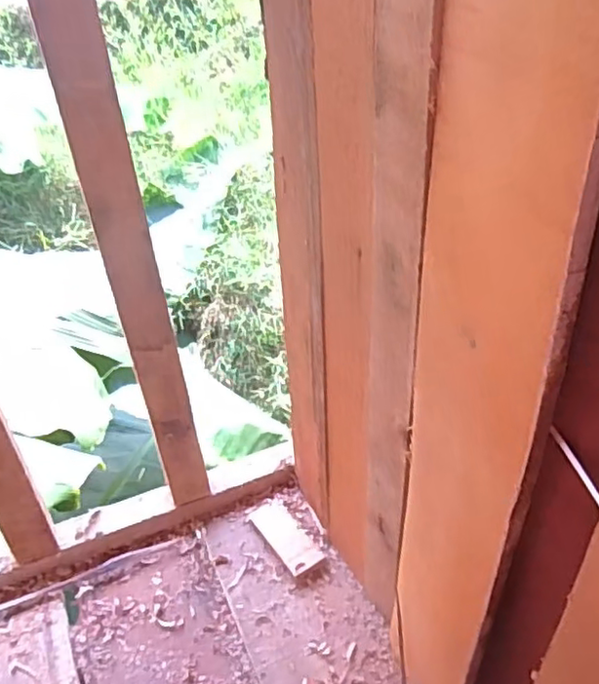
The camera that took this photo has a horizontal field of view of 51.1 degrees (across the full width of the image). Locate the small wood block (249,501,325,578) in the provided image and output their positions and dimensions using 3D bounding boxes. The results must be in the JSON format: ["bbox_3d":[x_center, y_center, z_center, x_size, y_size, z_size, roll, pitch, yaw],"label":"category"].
[{"bbox_3d":[-0.016,0.254,0.825,0.052,0.010,0.118,-26,42,-24],"label":"small wood block"}]

